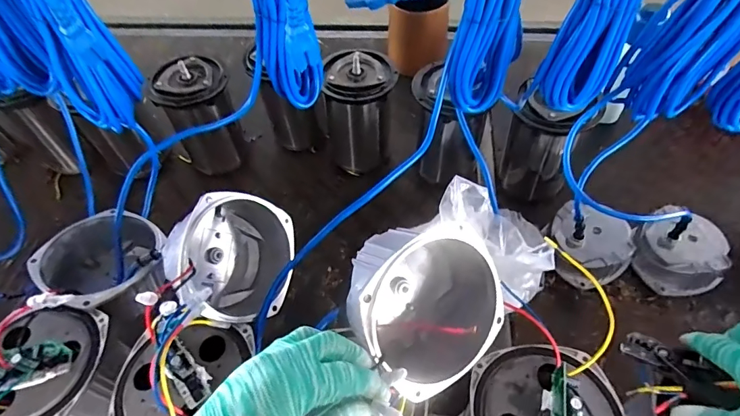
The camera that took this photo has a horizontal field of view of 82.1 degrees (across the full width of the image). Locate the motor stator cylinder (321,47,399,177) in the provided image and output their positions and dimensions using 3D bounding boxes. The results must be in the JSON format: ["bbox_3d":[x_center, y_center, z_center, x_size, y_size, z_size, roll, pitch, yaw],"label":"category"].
[{"bbox_3d":[-0.017,-0.177,0.815,0.130,0.209,0.116,-1,53,2],"label":"motor stator cylinder"}]

